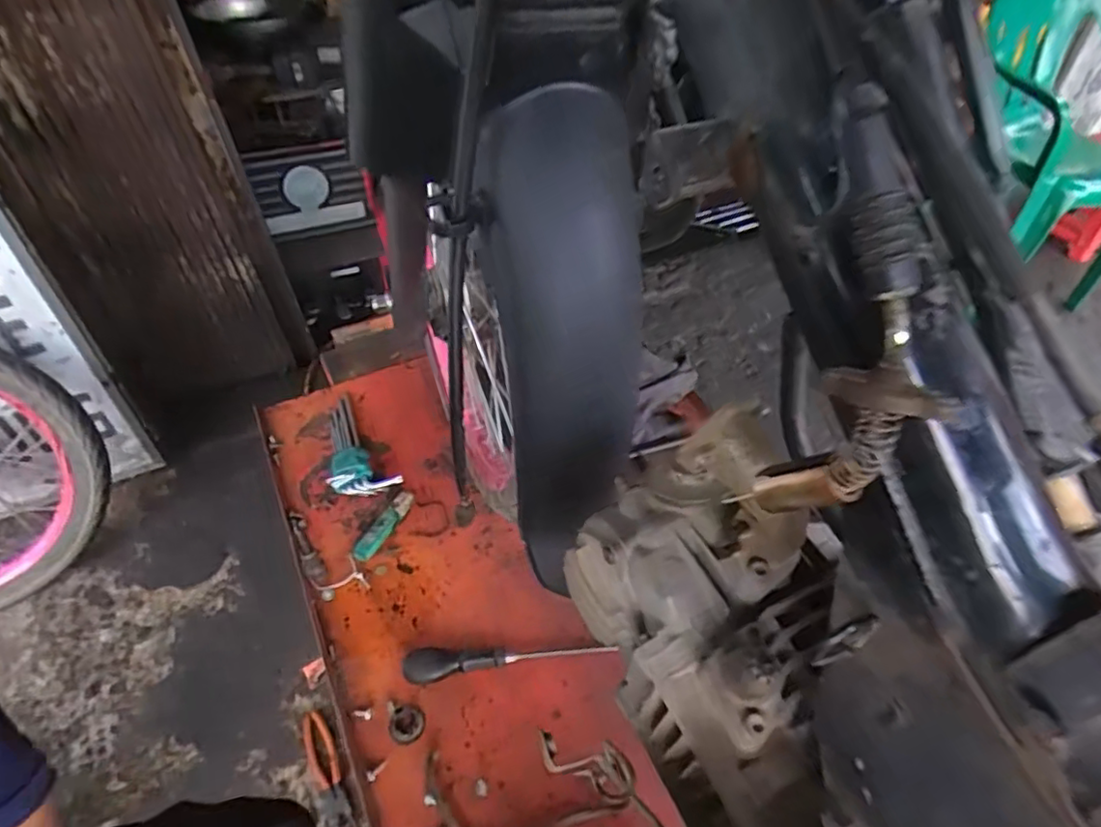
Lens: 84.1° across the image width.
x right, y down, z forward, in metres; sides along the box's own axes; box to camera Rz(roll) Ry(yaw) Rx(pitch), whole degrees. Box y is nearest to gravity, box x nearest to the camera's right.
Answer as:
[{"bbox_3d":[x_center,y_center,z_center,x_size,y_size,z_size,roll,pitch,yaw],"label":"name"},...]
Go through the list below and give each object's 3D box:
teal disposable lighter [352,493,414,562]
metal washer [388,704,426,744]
[{"bbox_3d":[-0.205,0.140,0.765,0.018,0.025,0.106,20,48,19],"label":"teal disposable lighter"},{"bbox_3d":[-0.143,0.308,0.608,0.034,0.008,0.034,0,45,0],"label":"metal washer"}]

